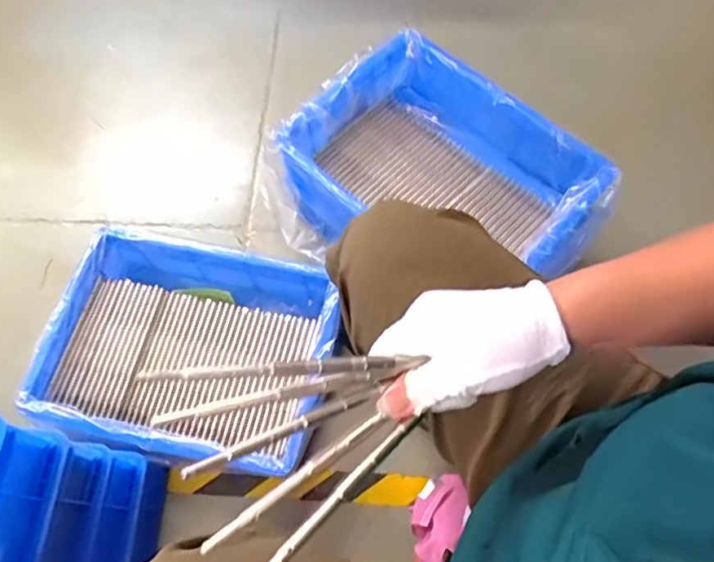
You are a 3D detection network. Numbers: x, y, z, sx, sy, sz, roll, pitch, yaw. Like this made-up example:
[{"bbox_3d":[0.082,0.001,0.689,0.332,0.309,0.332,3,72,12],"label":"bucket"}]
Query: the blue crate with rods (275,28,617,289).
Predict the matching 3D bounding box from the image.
[{"bbox_3d":[0.126,-0.146,0.874,0.431,0.134,0.308,37,72,18],"label":"blue crate with rods"}]

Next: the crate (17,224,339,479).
[{"bbox_3d":[-0.249,0.106,0.880,0.404,0.112,0.309,12,66,8],"label":"crate"}]

